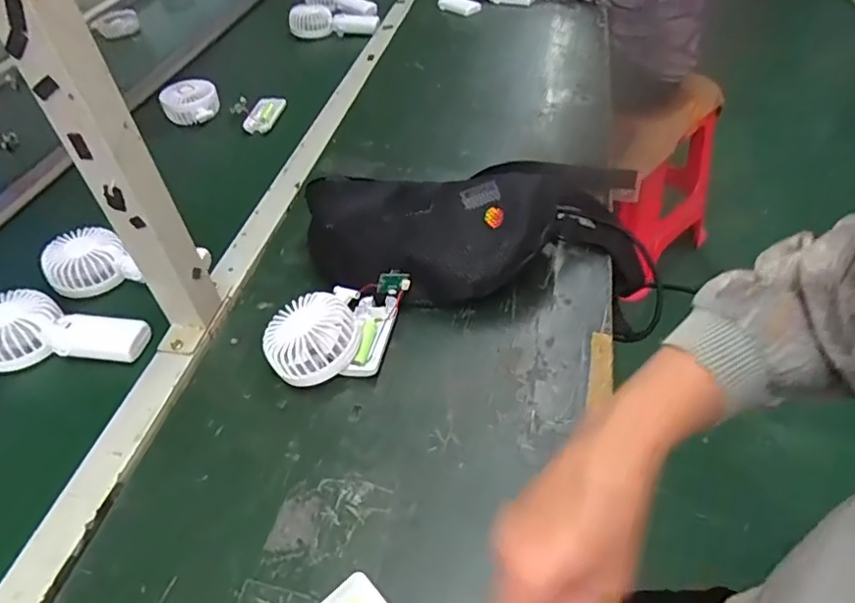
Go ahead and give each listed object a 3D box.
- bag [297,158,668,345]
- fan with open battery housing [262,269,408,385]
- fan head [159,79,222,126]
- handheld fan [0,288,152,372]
[{"bbox_3d":[0.058,-0.073,0.626,0.376,0.109,0.183,5,47,11],"label":"bag"},{"bbox_3d":[-0.089,0.026,0.549,0.110,0.056,0.120,10,48,15],"label":"fan with open battery housing"},{"bbox_3d":[-0.389,-0.328,0.945,0.091,0.047,0.071,-20,48,-13],"label":"fan head"},{"bbox_3d":[-0.375,0.030,0.582,0.171,0.039,0.079,3,47,9],"label":"handheld fan"}]

